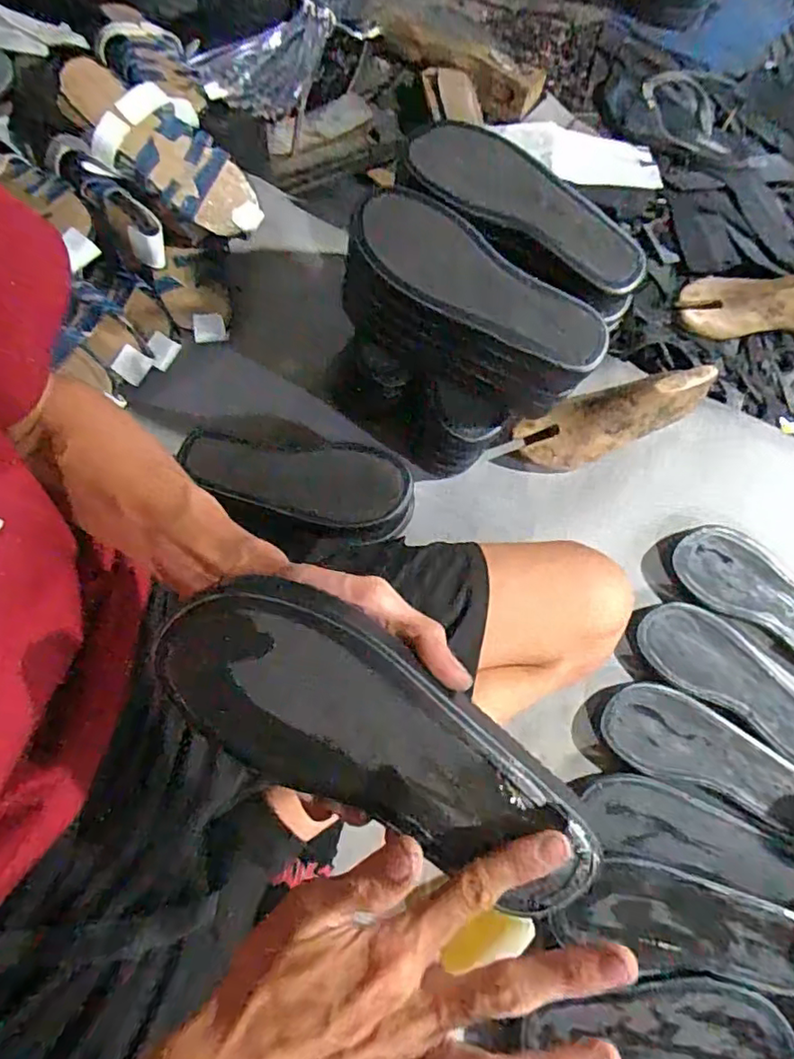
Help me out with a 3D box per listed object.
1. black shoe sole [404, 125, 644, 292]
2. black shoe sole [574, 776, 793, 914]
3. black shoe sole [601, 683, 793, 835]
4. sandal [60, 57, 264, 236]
[{"bbox_3d":[0.123,-0.303,0.554,0.239,0.019,0.086,32,74,0],"label":"black shoe sole"},{"bbox_3d":[0.298,0.308,0.598,0.224,0.017,0.078,15,71,3],"label":"black shoe sole"},{"bbox_3d":[0.332,0.235,0.629,0.225,0.012,0.092,21,71,6],"label":"black shoe sole"},{"bbox_3d":[-0.259,-0.416,0.669,0.226,0.055,0.098,31,70,-24],"label":"sandal"}]

